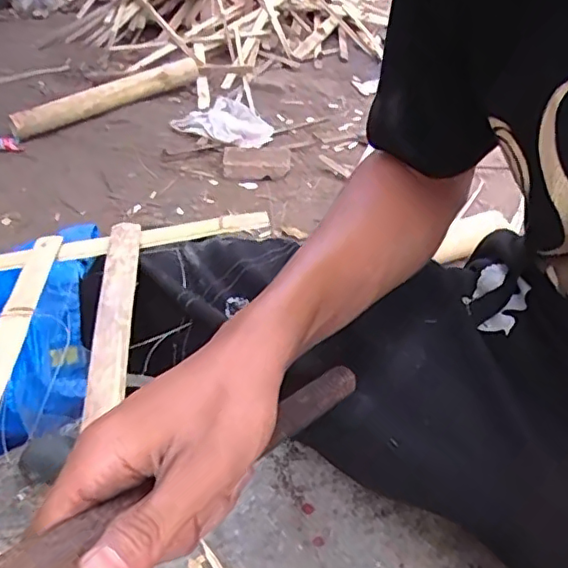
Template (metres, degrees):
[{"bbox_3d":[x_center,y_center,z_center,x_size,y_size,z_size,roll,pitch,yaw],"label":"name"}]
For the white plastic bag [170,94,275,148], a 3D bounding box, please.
[{"bbox_3d":[-0.132,-0.446,1.585,0.257,0.046,0.245,19,45,25],"label":"white plastic bag"}]

